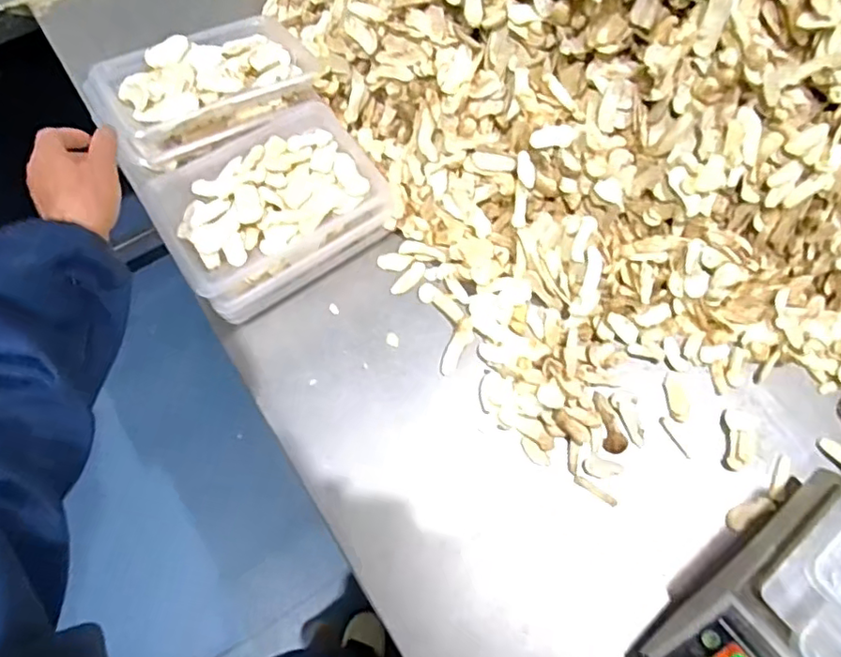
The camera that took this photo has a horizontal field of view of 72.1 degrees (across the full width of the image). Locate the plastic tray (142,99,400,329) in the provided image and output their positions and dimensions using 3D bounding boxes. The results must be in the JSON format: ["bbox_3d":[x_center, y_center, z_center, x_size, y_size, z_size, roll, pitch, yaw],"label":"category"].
[{"bbox_3d":[-0.157,-0.125,0.621,0.212,0.108,0.155,-32,71,-13],"label":"plastic tray"}]

